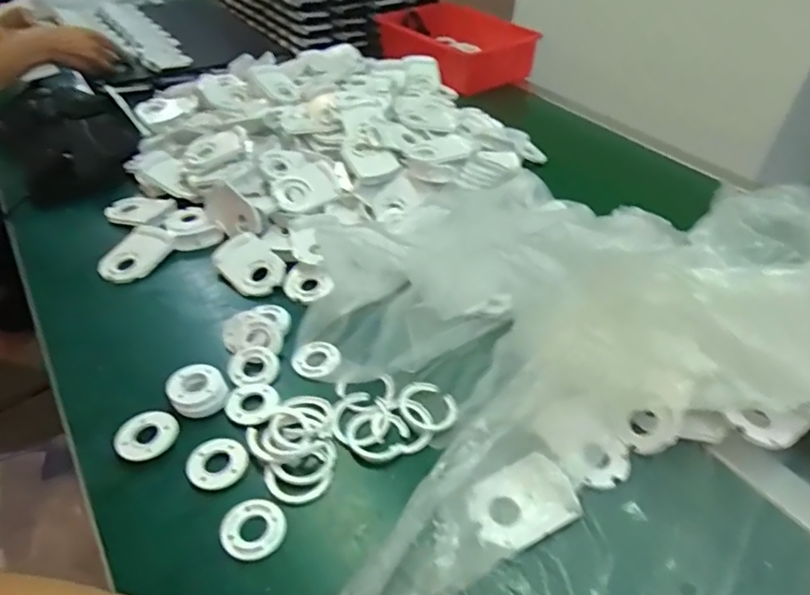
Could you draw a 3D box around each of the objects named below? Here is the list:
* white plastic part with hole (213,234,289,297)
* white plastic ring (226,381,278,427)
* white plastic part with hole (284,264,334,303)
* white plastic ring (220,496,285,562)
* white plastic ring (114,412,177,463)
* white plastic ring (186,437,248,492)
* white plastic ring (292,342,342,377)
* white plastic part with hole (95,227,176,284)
[{"bbox_3d":[-0.171,-0.038,0.629,0.059,0.019,0.084,-27,49,-29],"label":"white plastic part with hole"},{"bbox_3d":[-0.134,0.093,0.495,0.042,0.007,0.050,-4,42,-8],"label":"white plastic ring"},{"bbox_3d":[-0.105,-0.015,0.619,0.055,0.016,0.042,9,42,7],"label":"white plastic part with hole"},{"bbox_3d":[-0.111,0.169,0.412,0.045,0.004,0.044,2,41,-1],"label":"white plastic ring"},{"bbox_3d":[-0.212,0.114,0.462,0.043,0.012,0.048,5,41,2],"label":"white plastic ring"},{"bbox_3d":[-0.149,0.131,0.448,0.044,0.004,0.044,2,41,-1],"label":"white plastic ring"},{"bbox_3d":[-0.085,0.056,0.540,0.044,0.007,0.043,2,41,-1],"label":"white plastic ring"},{"bbox_3d":[-0.306,-0.050,0.642,0.050,0.008,0.087,32,55,0],"label":"white plastic part with hole"}]

